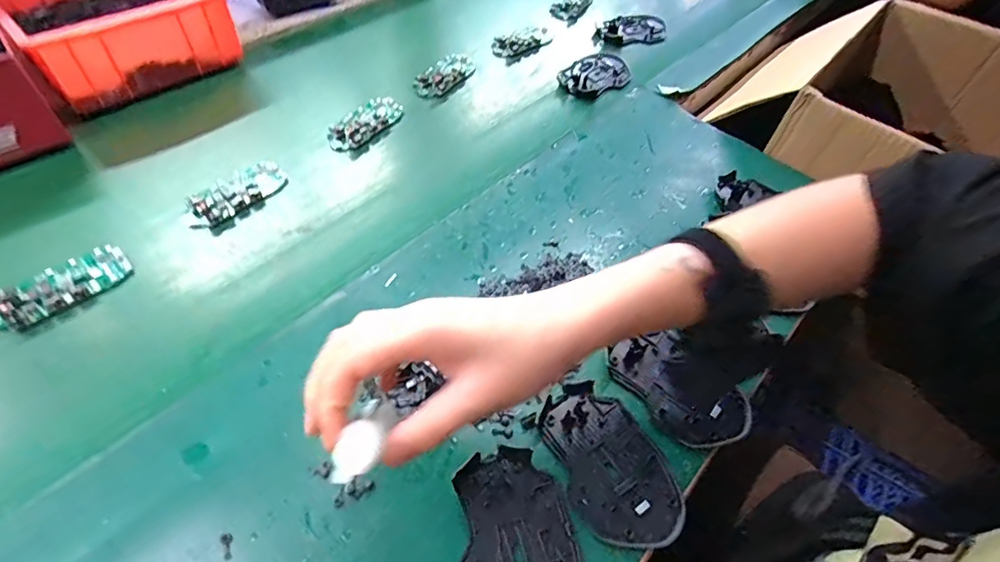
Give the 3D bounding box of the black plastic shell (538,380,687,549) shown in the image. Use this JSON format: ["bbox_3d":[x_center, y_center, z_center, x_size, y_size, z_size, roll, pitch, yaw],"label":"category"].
[{"bbox_3d":[0.077,0.125,0.354,0.074,0.013,0.113,-20,55,-19],"label":"black plastic shell"}]

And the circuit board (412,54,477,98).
[{"bbox_3d":[-0.069,-0.261,0.640,0.048,0.017,0.105,28,54,17],"label":"circuit board"}]

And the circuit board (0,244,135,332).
[{"bbox_3d":[-0.356,0.003,0.410,0.048,0.014,0.098,35,57,22],"label":"circuit board"}]

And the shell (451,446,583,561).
[{"bbox_3d":[0.012,0.163,0.316,0.072,0.011,0.113,-4,52,-8],"label":"shell"}]

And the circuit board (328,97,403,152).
[{"bbox_3d":[-0.149,-0.177,0.567,0.046,0.017,0.095,30,55,19],"label":"circuit board"}]

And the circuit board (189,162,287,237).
[{"bbox_3d":[-0.253,-0.085,0.489,0.046,0.016,0.096,29,55,18],"label":"circuit board"}]

